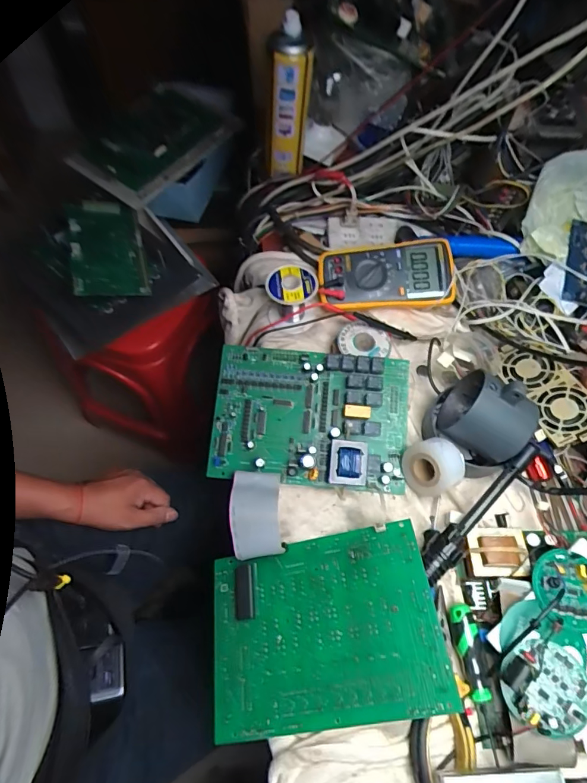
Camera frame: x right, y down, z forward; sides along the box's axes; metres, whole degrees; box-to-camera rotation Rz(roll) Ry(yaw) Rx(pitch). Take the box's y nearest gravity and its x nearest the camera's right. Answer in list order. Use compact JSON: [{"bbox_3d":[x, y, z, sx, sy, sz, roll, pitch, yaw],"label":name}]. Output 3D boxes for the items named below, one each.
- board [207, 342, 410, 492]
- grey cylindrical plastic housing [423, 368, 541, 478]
[{"bbox_3d":[0.019,0.029,0.496,0.228,0.047,0.158,5,83,2],"label":"board"},{"bbox_3d":[0.206,0.033,0.475,0.077,0.101,0.103,-37,72,-18],"label":"grey cylindrical plastic housing"}]

